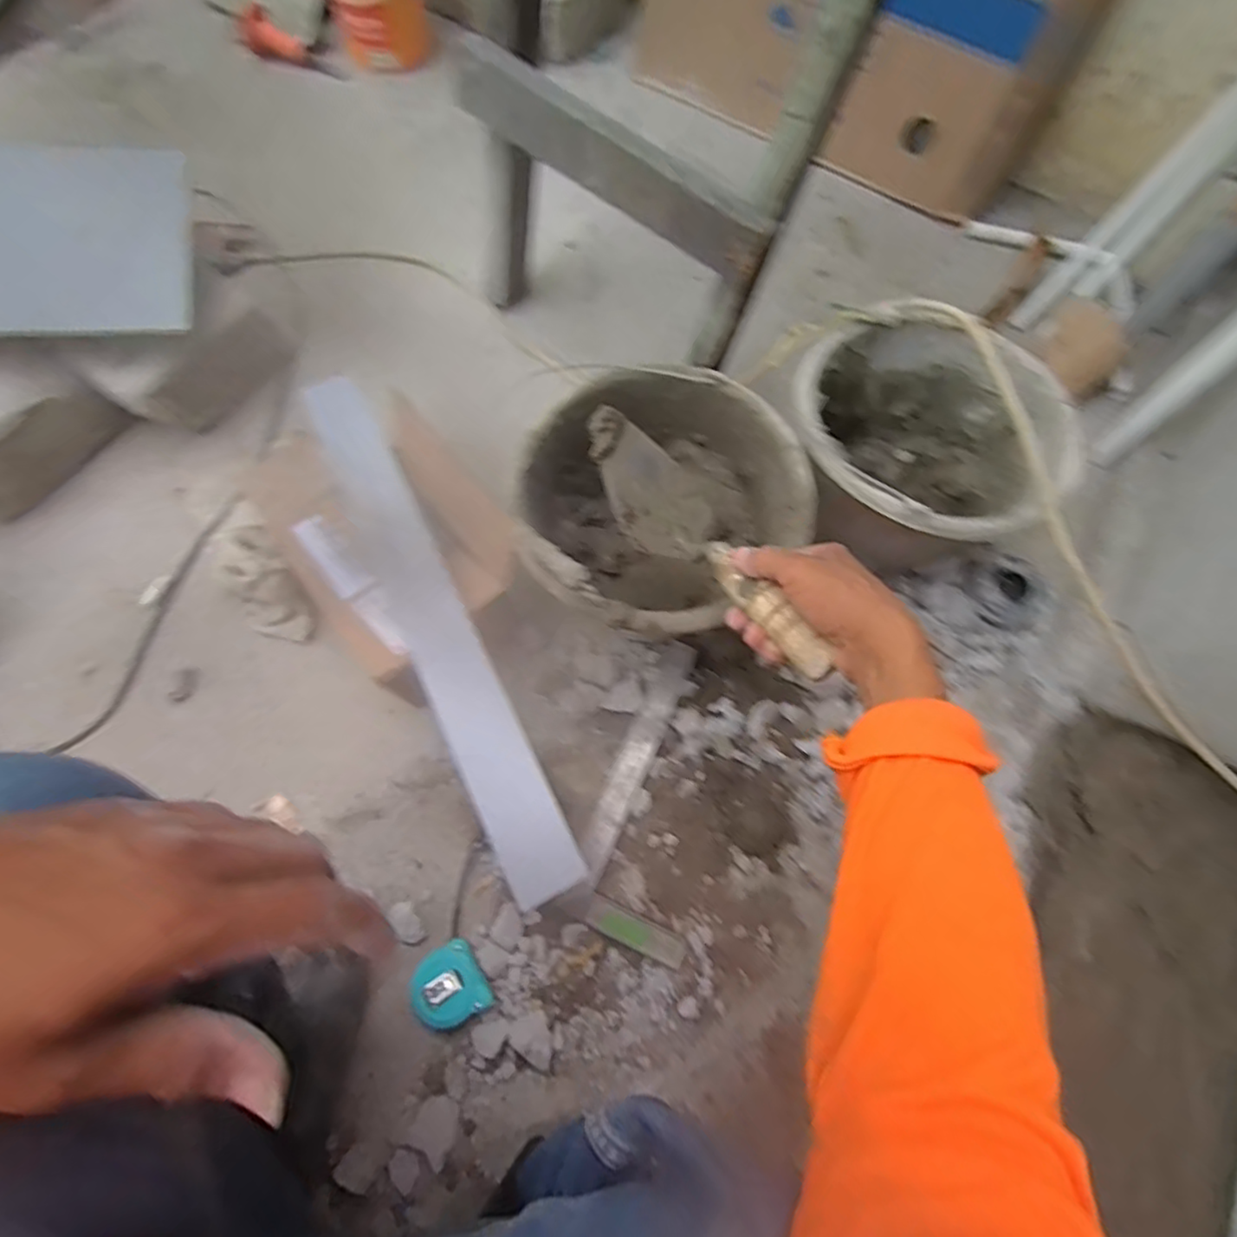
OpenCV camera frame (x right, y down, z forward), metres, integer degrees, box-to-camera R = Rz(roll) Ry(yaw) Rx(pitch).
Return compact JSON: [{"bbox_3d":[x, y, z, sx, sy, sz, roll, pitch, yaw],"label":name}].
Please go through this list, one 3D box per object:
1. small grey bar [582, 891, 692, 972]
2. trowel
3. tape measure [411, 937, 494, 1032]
[{"bbox_3d":[0.017,0.302,0.597,0.101,0.012,0.029,24,69,8],"label":"small grey bar"},{"bbox_3d":[0.069,-0.064,0.499,0.077,0.065,0.279,-30,60,-13],"label":"trowel"},{"bbox_3d":[-0.156,0.339,0.568,0.062,0.040,0.065,-31,72,-13],"label":"tape measure"}]

